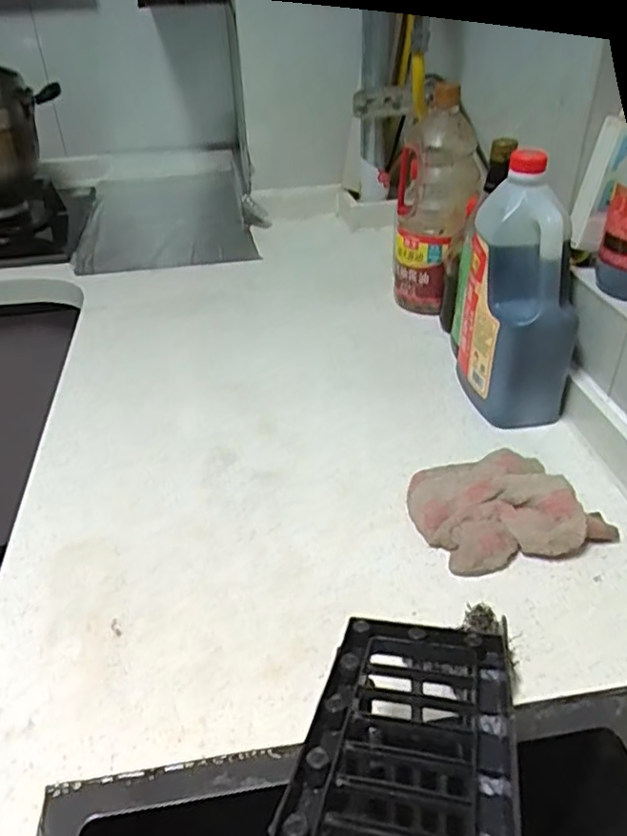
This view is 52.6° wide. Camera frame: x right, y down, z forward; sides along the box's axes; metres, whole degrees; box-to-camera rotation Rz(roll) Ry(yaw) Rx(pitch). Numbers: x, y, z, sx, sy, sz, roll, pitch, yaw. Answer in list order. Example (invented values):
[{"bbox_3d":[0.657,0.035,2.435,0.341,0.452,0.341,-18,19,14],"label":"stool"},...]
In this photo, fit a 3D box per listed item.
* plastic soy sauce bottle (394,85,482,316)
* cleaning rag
[{"bbox_3d":[0.158,-0.261,0.844,0.101,0.265,0.089,6,36,11],"label":"plastic soy sauce bottle"},{"bbox_3d":[0.165,0.074,0.566,0.148,0.040,0.140,-19,39,-22],"label":"cleaning rag"}]

